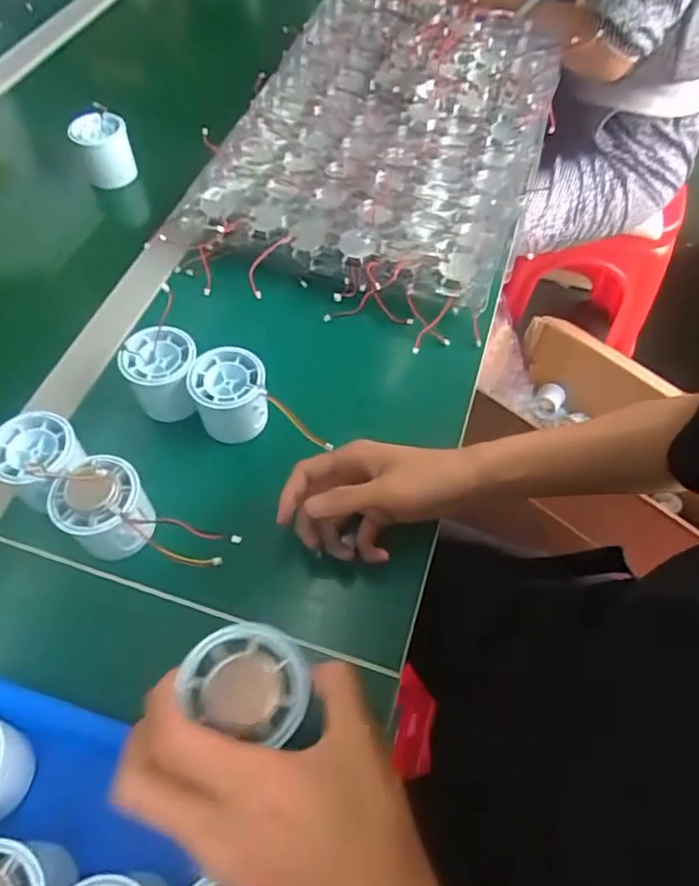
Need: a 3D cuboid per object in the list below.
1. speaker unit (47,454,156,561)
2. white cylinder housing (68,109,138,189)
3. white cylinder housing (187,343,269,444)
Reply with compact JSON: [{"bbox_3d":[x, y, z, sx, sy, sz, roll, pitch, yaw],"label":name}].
[{"bbox_3d":[-0.163,0.045,0.390,0.053,0.061,0.058,1,57,-1],"label":"speaker unit"},{"bbox_3d":[-0.257,-0.310,0.611,0.054,0.060,0.052,-18,60,-13],"label":"white cylinder housing"},{"bbox_3d":[-0.090,-0.035,0.444,0.056,0.052,0.058,-5,57,-5],"label":"white cylinder housing"}]

